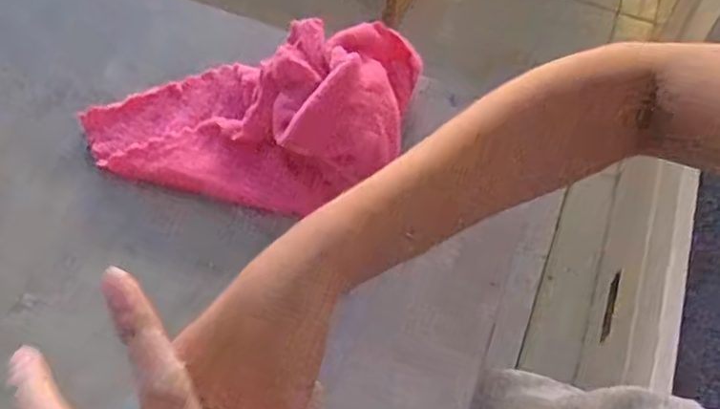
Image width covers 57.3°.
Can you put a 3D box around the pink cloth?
[{"bbox_3d":[-0.069,-0.075,0.436,0.197,0.041,0.149,13,58,5],"label":"pink cloth"}]

